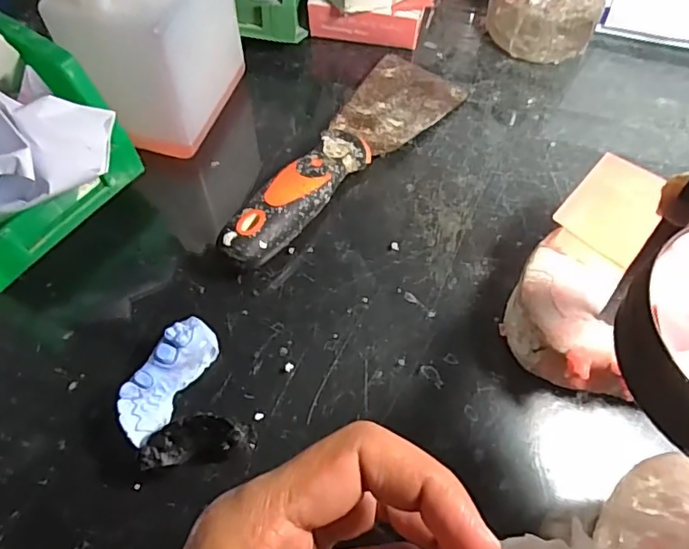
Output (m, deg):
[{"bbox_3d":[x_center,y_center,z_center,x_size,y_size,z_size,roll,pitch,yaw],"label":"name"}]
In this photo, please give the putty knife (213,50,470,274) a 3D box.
[{"bbox_3d":[-0.001,-0.077,0.343,0.059,0.029,0.200,33,64,17],"label":"putty knife"}]

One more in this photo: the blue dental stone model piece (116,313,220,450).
[{"bbox_3d":[-0.084,0.050,0.268,0.020,0.022,0.059,26,62,14],"label":"blue dental stone model piece"}]

